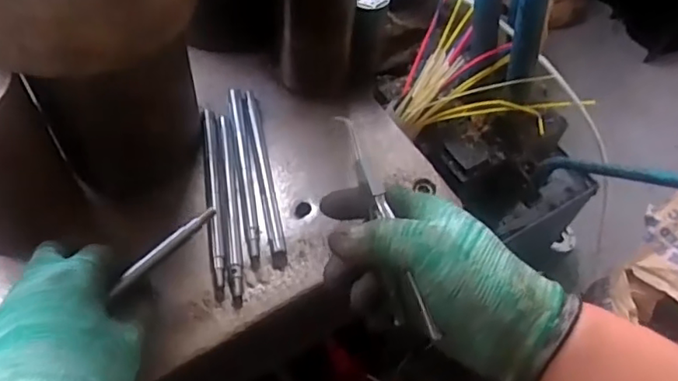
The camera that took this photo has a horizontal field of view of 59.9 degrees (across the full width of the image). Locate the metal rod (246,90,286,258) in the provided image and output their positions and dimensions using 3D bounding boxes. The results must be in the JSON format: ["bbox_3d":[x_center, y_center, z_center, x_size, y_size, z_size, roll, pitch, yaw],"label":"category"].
[{"bbox_3d":[-0.060,-0.019,0.479,0.010,0.011,0.156,-8,58,-11],"label":"metal rod"}]

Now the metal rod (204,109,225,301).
[{"bbox_3d":[-0.098,0.004,0.466,0.009,0.013,0.168,-5,57,-9],"label":"metal rod"}]

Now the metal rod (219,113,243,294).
[{"bbox_3d":[-0.085,0.007,0.463,0.009,0.012,0.158,-5,57,-9],"label":"metal rod"}]

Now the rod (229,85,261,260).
[{"bbox_3d":[-0.076,-0.020,0.478,0.010,0.009,0.157,-7,57,-10],"label":"rod"}]

